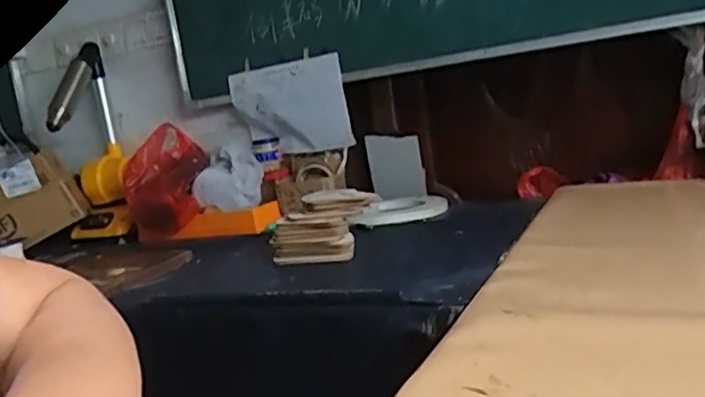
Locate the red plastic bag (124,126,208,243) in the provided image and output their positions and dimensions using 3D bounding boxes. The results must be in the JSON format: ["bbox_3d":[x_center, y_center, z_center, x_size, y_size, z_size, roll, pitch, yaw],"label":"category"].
[{"bbox_3d":[-0.443,-0.050,1.500,0.169,0.082,0.319,-8,49,0],"label":"red plastic bag"}]

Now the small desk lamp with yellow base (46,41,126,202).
[{"bbox_3d":[-0.677,-0.185,1.620,0.141,0.397,0.183,-12,9,-18],"label":"small desk lamp with yellow base"}]

